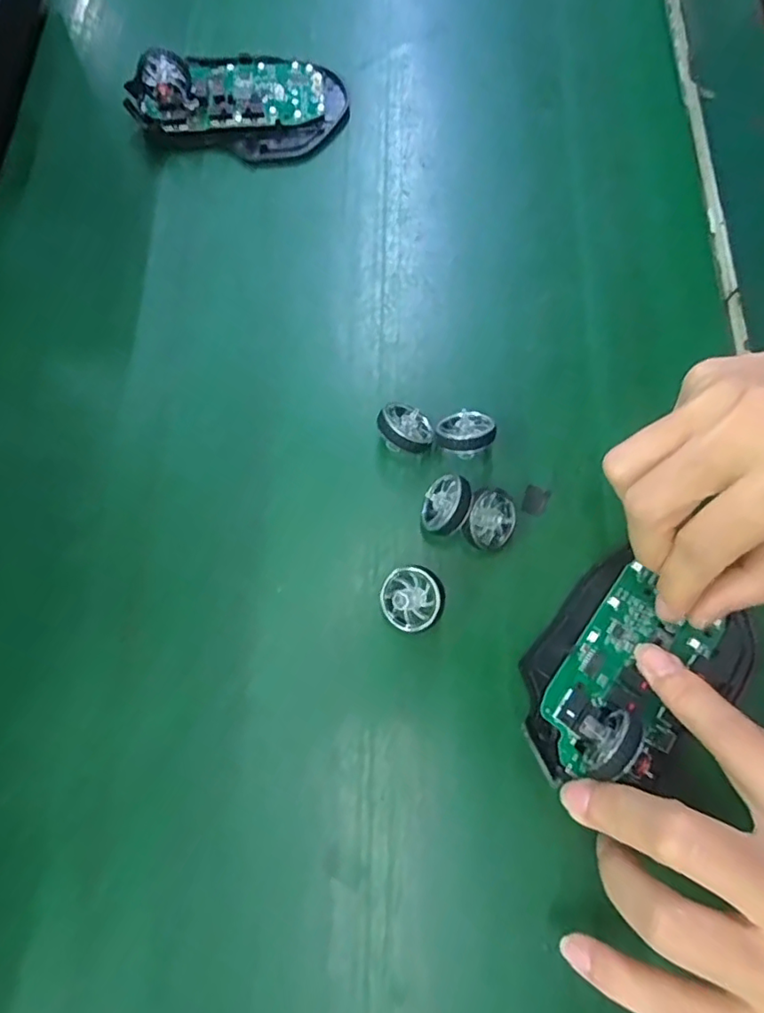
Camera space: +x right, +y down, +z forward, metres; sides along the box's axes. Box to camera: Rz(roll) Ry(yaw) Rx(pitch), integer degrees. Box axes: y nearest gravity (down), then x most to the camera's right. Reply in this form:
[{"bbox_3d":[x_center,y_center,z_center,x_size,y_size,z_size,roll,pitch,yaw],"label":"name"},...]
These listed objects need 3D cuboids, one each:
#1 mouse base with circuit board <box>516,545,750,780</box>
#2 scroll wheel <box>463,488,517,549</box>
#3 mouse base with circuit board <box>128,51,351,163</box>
[{"bbox_3d":[0.098,0.067,0.219,0.070,0.024,0.093,40,76,12],"label":"mouse base with circuit board"},{"bbox_3d":[0.046,0.006,0.240,0.022,0.011,0.026,30,74,-16],"label":"scroll wheel"},{"bbox_3d":[-0.080,-0.232,0.313,0.115,0.030,0.070,9,71,4],"label":"mouse base with circuit board"}]

